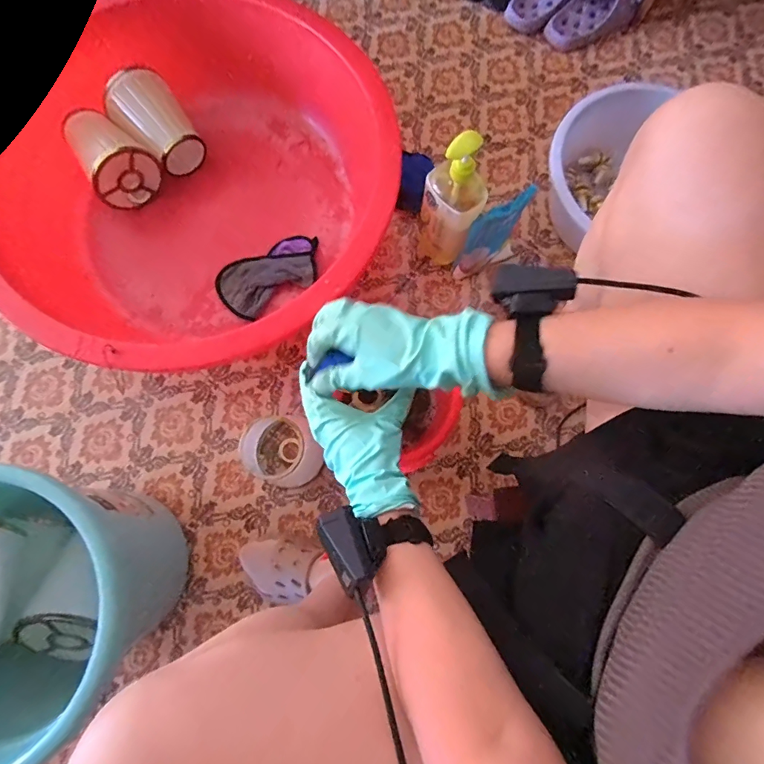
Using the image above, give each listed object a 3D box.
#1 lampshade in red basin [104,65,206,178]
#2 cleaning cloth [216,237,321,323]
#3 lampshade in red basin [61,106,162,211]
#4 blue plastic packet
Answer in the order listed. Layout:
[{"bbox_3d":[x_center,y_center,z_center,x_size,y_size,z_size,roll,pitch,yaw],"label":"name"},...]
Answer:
[{"bbox_3d":[-0.433,-0.494,0.809,0.118,0.107,0.154,-37,81,-7],"label":"lampshade in red basin"},{"bbox_3d":[-0.209,-0.206,0.801,0.210,0.033,0.127,-31,78,-6],"label":"cleaning cloth"},{"bbox_3d":[-0.508,-0.423,0.797,0.120,0.117,0.142,-38,81,-7],"label":"lampshade in red basin"},{"bbox_3d":[0.196,-0.259,0.764,0.129,0.163,0.029,-34,81,-7],"label":"blue plastic packet"}]

